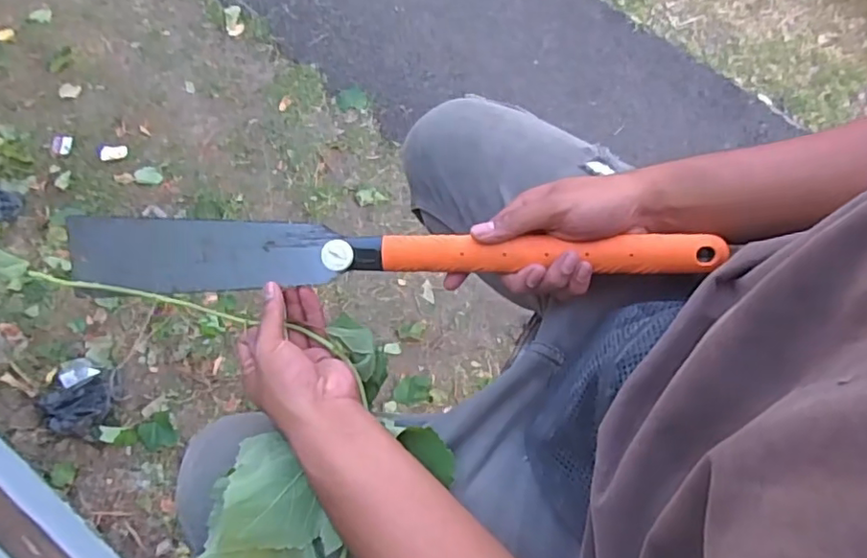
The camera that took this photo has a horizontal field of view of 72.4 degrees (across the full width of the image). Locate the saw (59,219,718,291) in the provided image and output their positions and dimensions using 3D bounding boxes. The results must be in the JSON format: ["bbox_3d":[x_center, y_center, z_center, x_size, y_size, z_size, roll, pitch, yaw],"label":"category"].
[{"bbox_3d":[-0.059,-0.022,0.496,0.551,0.033,0.051,0,66,10],"label":"saw"}]

